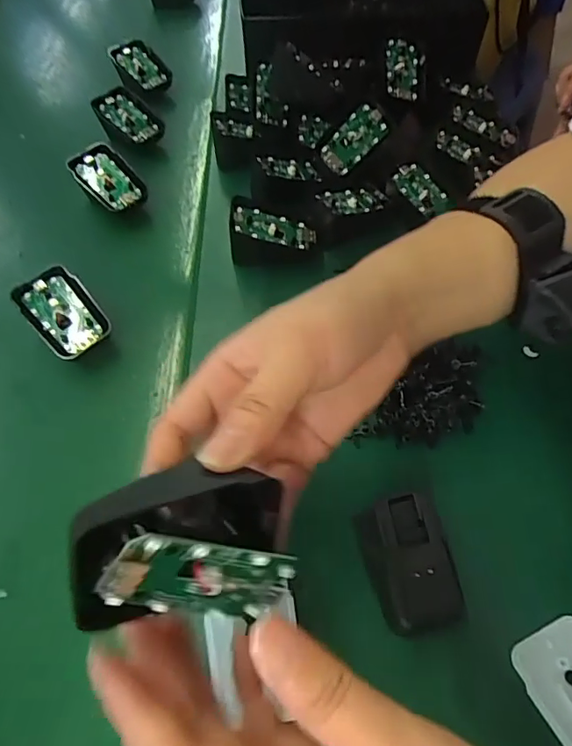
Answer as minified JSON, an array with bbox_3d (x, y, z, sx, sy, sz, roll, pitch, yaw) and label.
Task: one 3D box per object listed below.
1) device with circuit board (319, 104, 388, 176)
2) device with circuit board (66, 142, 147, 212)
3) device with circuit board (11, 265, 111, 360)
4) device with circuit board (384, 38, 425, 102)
[{"bbox_3d":[0.059,-0.203,0.439,0.062,0.005,0.032,-45,97,1],"label":"device with circuit board"},{"bbox_3d":[-0.158,-0.172,0.444,0.042,0.012,0.068,-39,83,-15],"label":"device with circuit board"},{"bbox_3d":[-0.158,-0.042,0.356,0.044,0.011,0.067,-36,80,-19],"label":"device with circuit board"},{"bbox_3d":[0.112,-0.282,0.471,0.037,0.006,0.065,3,79,-10],"label":"device with circuit board"}]

